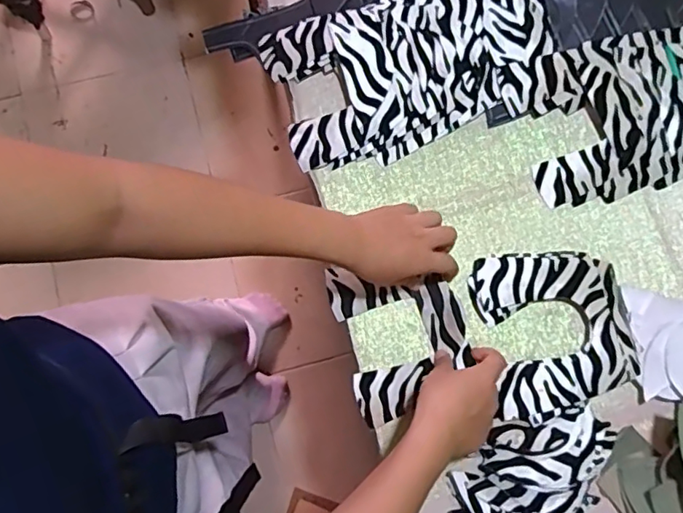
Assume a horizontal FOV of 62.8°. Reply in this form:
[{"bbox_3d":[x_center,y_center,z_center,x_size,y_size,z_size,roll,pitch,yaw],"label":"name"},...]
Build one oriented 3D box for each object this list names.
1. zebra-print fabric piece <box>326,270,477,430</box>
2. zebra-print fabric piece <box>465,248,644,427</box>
[{"bbox_3d":[0.062,0.077,0.556,0.122,0.011,0.150,-15,80,-3],"label":"zebra-print fabric piece"},{"bbox_3d":[0.210,0.071,0.547,0.142,0.014,0.157,-10,76,1],"label":"zebra-print fabric piece"}]

